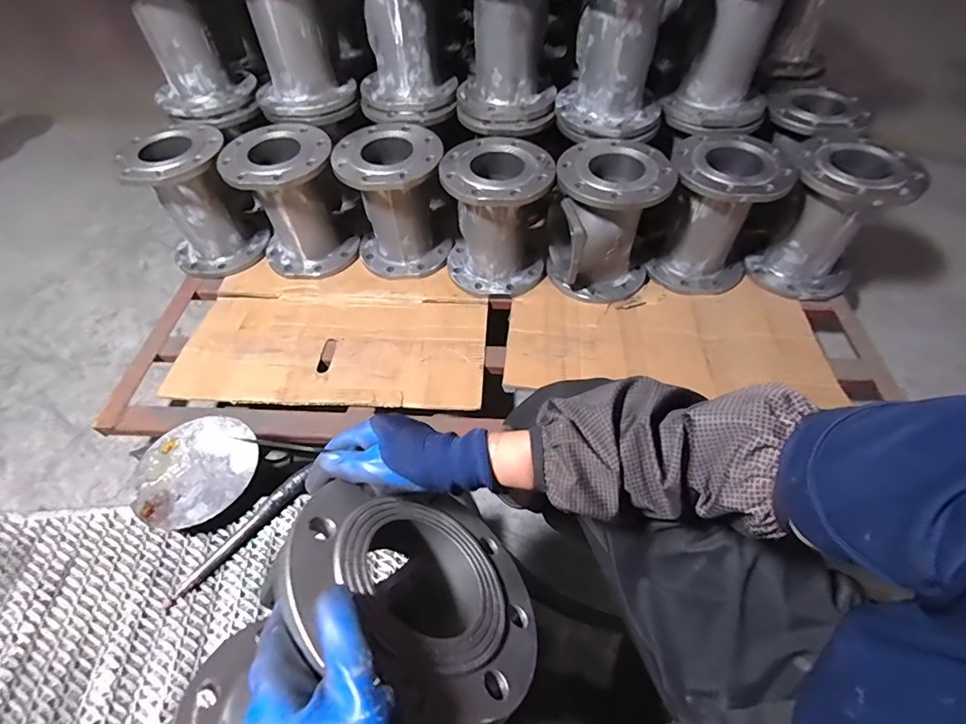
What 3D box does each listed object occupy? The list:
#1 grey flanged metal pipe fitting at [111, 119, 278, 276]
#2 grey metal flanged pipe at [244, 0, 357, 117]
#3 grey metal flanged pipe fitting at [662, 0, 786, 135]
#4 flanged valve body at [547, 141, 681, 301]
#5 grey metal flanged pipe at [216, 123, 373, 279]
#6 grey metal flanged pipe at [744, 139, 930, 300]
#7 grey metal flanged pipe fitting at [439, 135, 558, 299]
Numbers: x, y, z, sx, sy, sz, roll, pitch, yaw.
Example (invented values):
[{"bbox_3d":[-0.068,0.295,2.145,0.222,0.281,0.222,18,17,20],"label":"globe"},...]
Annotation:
[{"bbox_3d":[-0.612,-0.343,0.989,0.205,0.254,0.201,-16,54,-11],"label":"grey flanged metal pipe fitting"},{"bbox_3d":[-0.394,-0.678,0.928,0.201,0.249,0.184,-16,54,-11],"label":"grey metal flanged pipe"},{"bbox_3d":[0.488,-0.603,0.871,0.166,0.264,0.159,35,61,24],"label":"grey metal flanged pipe fitting"},{"bbox_3d":[0.249,-0.288,0.943,0.216,0.249,0.208,4,53,4],"label":"flanged valve body"},{"bbox_3d":[-0.402,-0.345,0.994,0.218,0.262,0.214,-20,55,-14],"label":"grey metal flanged pipe"},{"bbox_3d":[0.690,-0.272,0.914,0.178,0.253,0.178,-26,57,-18],"label":"grey metal flanged pipe"},{"bbox_3d":[0.027,-0.297,0.952,0.210,0.250,0.200,0,53,1],"label":"grey metal flanged pipe fitting"}]

